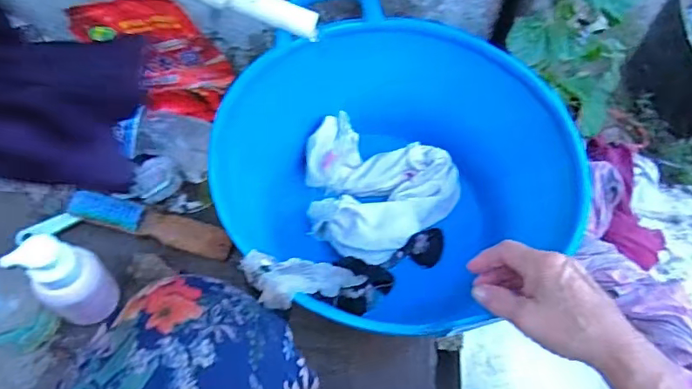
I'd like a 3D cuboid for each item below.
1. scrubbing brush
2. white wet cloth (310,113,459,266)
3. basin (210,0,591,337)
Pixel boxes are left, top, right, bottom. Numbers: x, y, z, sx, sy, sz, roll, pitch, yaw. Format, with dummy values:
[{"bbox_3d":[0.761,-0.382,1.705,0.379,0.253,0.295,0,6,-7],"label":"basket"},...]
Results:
[{"bbox_3d":[-0.248,0.038,0.668,0.203,0.029,0.038,19,60,-15],"label":"scrubbing brush"},{"bbox_3d":[0.036,-0.003,0.674,0.208,0.055,0.183,17,62,7],"label":"white wet cloth"},{"bbox_3d":[0.046,-0.039,0.634,0.376,0.191,0.354,1,61,-2],"label":"basin"}]

